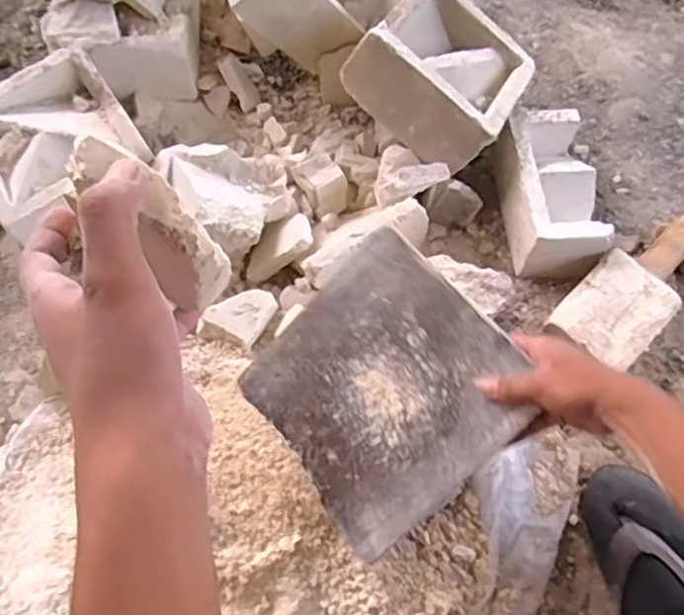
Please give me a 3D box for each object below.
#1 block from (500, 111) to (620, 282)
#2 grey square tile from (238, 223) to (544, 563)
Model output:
[{"bbox_3d":[0.274,-0.151,0.856,0.103,0.099,0.215,-3,73,-5],"label":"block"},{"bbox_3d":[0.040,0.079,0.651,0.238,0.009,0.236,-45,66,11],"label":"grey square tile"}]

